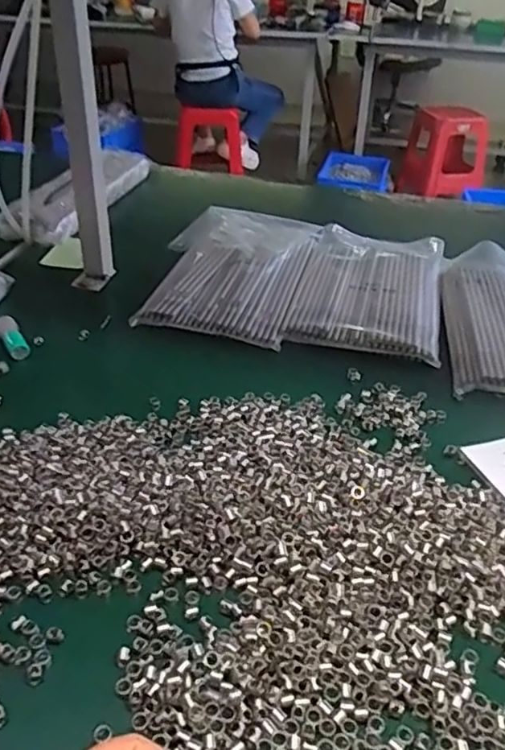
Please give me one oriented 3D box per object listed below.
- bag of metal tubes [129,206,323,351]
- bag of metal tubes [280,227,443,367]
[{"bbox_3d":[-0.025,-0.154,0.859,0.195,0.032,0.324,9,35,10],"label":"bag of metal tubes"},{"bbox_3d":[0.158,-0.121,0.834,0.176,0.022,0.299,10,35,11],"label":"bag of metal tubes"}]

